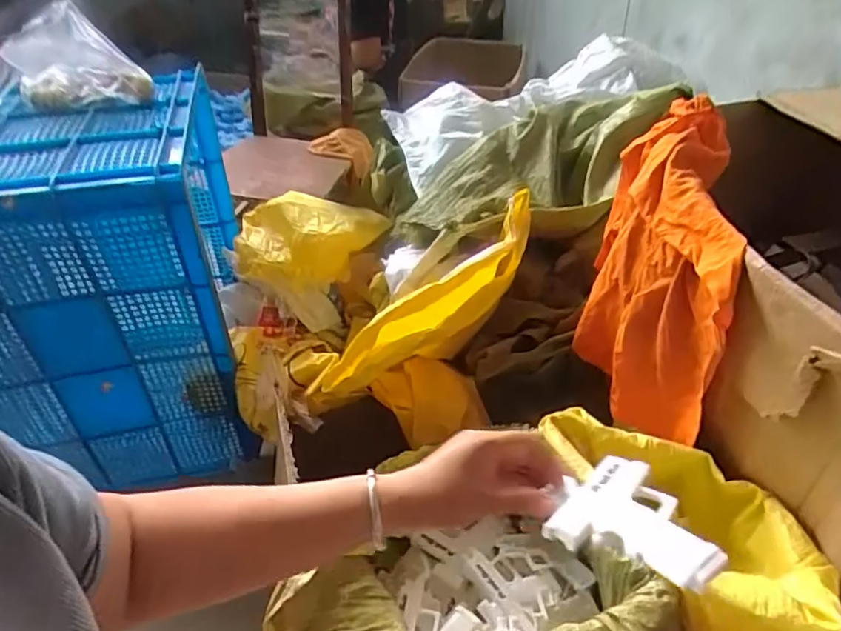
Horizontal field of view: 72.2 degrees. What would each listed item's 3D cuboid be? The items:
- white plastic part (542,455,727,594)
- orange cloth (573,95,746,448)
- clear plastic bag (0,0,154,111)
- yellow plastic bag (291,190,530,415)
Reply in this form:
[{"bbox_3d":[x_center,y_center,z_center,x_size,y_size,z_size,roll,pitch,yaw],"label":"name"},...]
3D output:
[{"bbox_3d":[0.144,0.151,0.439,0.106,0.030,0.150,1,15,0],"label":"white plastic part"},{"bbox_3d":[0.363,-0.051,0.911,0.152,0.423,0.364,4,39,4],"label":"orange cloth"},{"bbox_3d":[-0.660,-0.476,1.046,0.277,0.175,0.082,4,39,4],"label":"clear plastic bag"},{"bbox_3d":[-0.006,-0.012,1.050,0.553,0.121,0.185,-36,43,5],"label":"yellow plastic bag"}]

